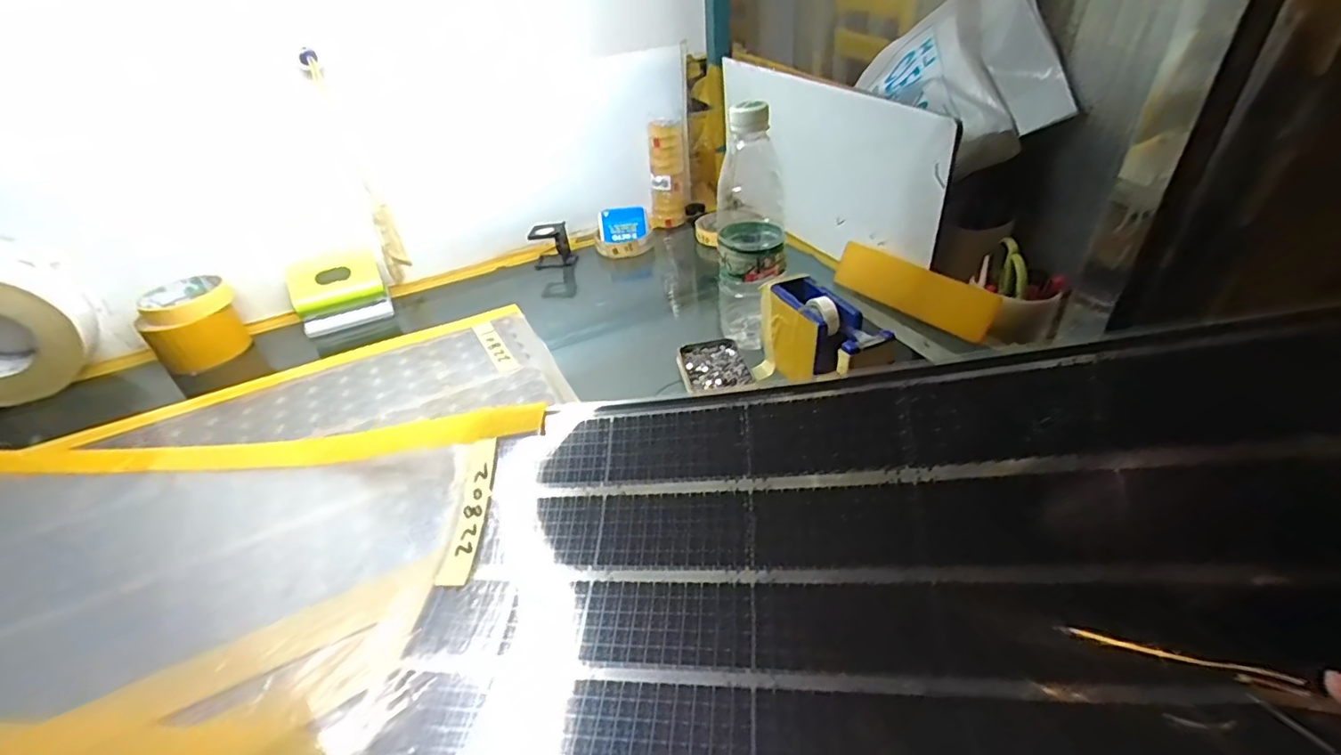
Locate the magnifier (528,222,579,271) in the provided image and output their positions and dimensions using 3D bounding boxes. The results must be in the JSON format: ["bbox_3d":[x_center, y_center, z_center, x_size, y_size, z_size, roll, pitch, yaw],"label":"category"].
[{"bbox_3d":[-0.160,-0.181,0.794,0.057,0.056,0.037,-4,36,2],"label":"magnifier"}]

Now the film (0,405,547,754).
[{"bbox_3d":[-0.405,0.149,0.386,0.563,0.041,0.338,-2,36,5],"label":"film"}]

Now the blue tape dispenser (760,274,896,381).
[{"bbox_3d":[0.130,-0.031,0.510,0.048,0.074,0.130,-18,37,-17],"label":"blue tape dispenser"}]

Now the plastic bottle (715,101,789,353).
[{"bbox_3d":[0.075,-0.133,0.542,0.063,0.216,0.067,2,36,10],"label":"plastic bottle"}]

